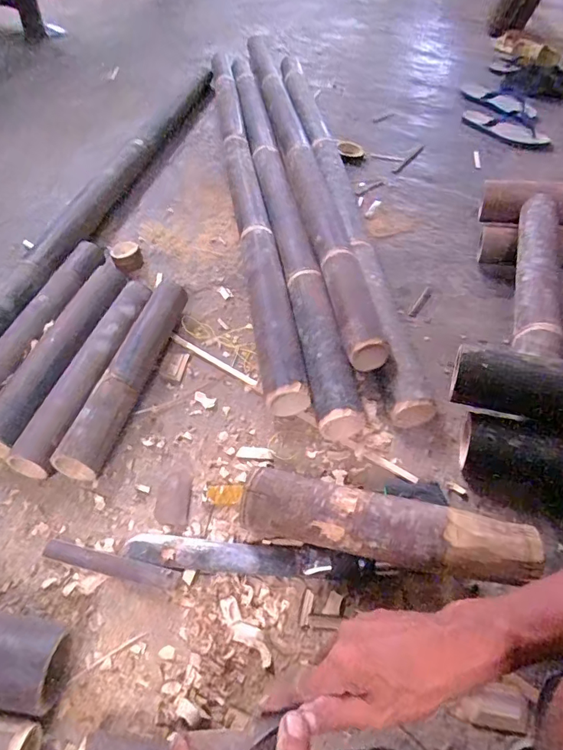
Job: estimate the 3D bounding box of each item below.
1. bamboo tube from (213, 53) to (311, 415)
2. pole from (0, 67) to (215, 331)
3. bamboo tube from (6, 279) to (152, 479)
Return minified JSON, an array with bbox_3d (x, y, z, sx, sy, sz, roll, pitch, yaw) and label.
[{"bbox_3d":[-0.081,-0.419,1.048,0.067,0.090,1.206,-4,53,-9],"label":"bamboo tube"},{"bbox_3d":[-0.348,-0.369,0.960,0.073,0.072,1.261,14,50,5],"label":"pole"},{"bbox_3d":[-0.282,-0.014,0.707,0.054,0.050,0.371,13,50,4],"label":"bamboo tube"}]

